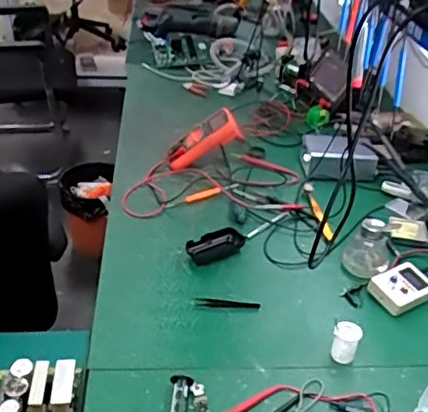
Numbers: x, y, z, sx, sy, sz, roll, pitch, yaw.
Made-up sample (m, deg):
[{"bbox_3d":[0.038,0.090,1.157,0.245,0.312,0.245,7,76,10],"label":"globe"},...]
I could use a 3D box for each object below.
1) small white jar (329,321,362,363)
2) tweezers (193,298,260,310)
[{"bbox_3d":[0.193,0.204,0.854,0.038,0.056,0.039,2,33,-1],"label":"small white jar"},{"bbox_3d":[0.022,0.161,0.948,0.103,0.012,0.019,4,33,2],"label":"tweezers"}]

